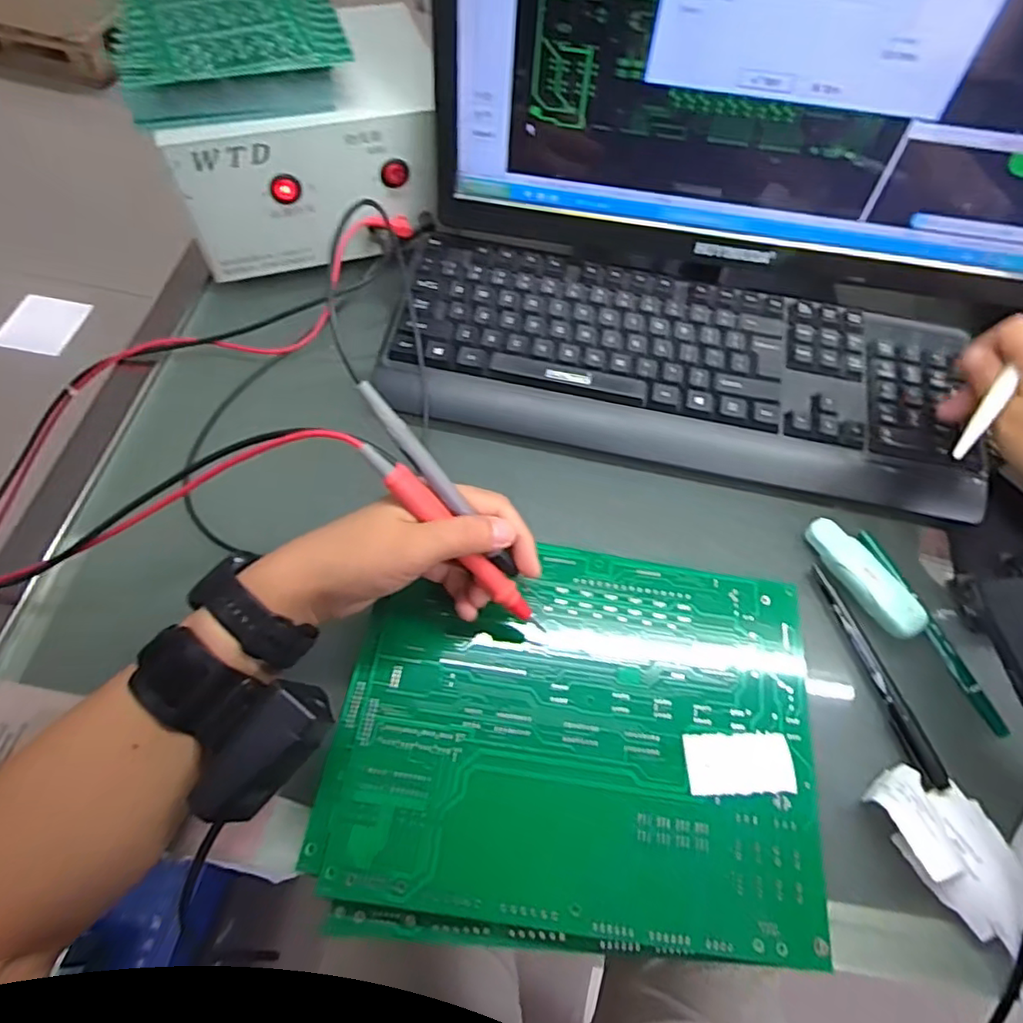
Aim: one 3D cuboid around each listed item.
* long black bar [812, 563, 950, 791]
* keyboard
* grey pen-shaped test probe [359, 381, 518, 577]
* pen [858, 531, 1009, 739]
[{"bbox_3d":[0.223,0.097,0.374,0.011,0.008,0.139,-13,64,-10],"label":"long black bar"},{"bbox_3d":[0.127,-0.106,0.457,0.430,0.039,0.156,12,62,2],"label":"keyboard"},{"bbox_3d":[-0.035,-0.015,0.313,0.011,0.007,0.124,-47,113,-23],"label":"grey pen-shaped test probe"},{"bbox_3d":[0.265,0.072,0.385,0.014,0.013,0.139,-19,65,-13],"label":"pen"}]

